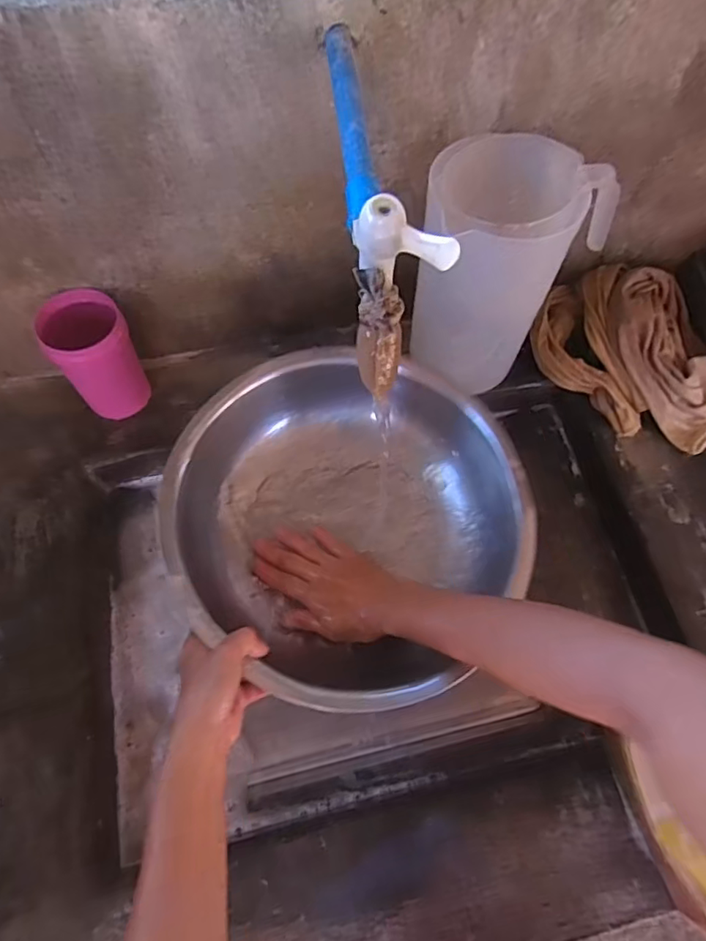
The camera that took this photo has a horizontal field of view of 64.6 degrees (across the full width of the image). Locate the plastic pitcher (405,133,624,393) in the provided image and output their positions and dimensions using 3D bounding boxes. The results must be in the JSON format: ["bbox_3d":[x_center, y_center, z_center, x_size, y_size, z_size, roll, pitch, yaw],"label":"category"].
[{"bbox_3d":[0.162,-0.223,0.623,0.166,0.230,0.146,25,67,10],"label":"plastic pitcher"}]

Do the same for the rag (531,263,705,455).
[{"bbox_3d":[0.378,-0.152,0.707,0.291,0.090,0.213,19,66,7],"label":"rag"}]

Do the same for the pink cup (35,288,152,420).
[{"bbox_3d":[-0.280,-0.119,0.637,0.085,0.149,0.086,1,65,-1],"label":"pink cup"}]

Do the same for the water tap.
[{"bbox_3d":[0.015,-0.201,0.405,0.051,0.107,0.282,-6,65,-5],"label":"water tap"}]

